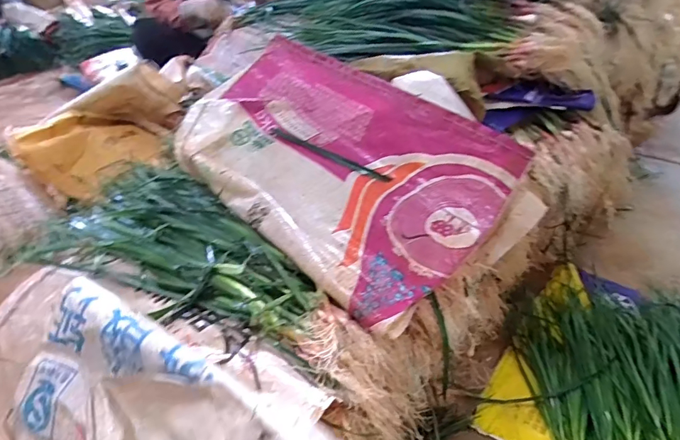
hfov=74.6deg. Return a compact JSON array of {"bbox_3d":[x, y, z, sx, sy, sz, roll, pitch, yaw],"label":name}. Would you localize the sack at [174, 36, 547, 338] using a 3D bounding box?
[{"bbox_3d":[-0.008,-0.094,0.720,0.545,0.083,0.332,38,71,25],"label":"sack"}]

